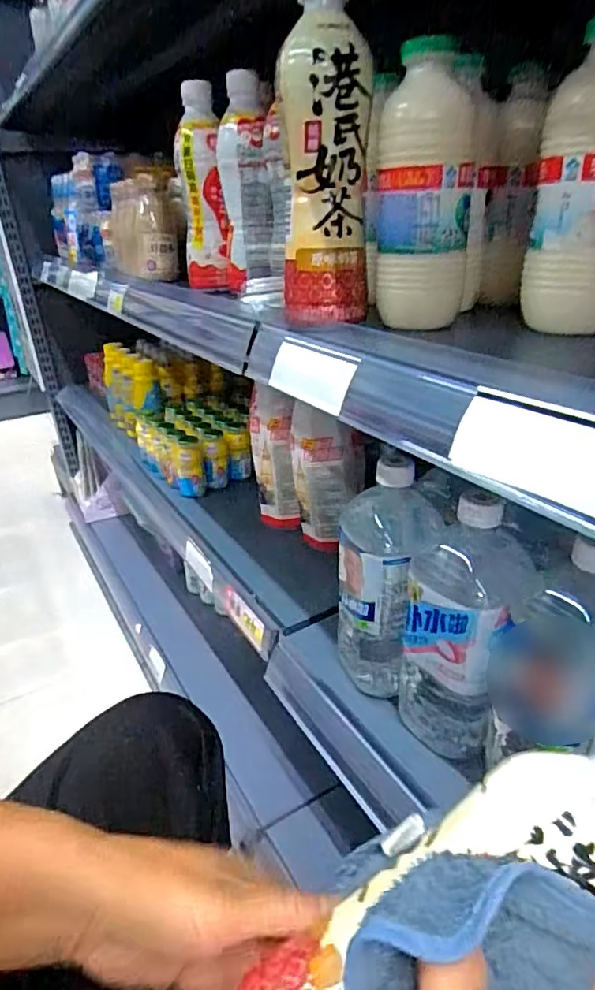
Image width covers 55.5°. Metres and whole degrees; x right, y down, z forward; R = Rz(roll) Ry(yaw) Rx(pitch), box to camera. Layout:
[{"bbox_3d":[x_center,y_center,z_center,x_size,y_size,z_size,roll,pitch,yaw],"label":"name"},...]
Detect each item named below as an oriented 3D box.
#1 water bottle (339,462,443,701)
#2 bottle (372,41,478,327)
[{"bbox_3d":[0.075,0.082,0.509,0.082,0.210,0.077,0,27,5],"label":"water bottle"},{"bbox_3d":[0.085,-0.203,0.391,0.067,0.164,0.061,5,28,14],"label":"bottle"}]

